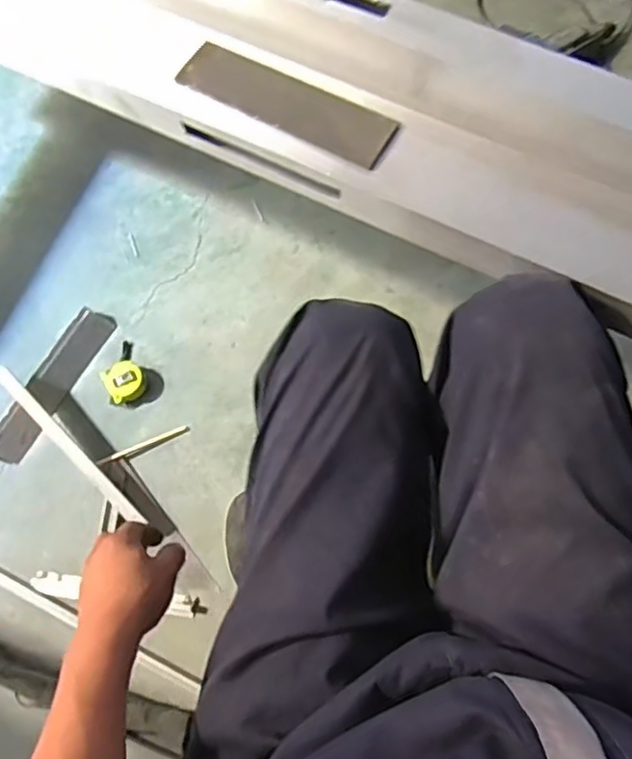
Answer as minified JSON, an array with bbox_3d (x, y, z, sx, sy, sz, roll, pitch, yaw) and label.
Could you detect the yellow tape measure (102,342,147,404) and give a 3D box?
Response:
[{"bbox_3d":[-0.323,-0.013,1.049,0.064,0.036,0.107,-21,71,-5],"label":"yellow tape measure"}]

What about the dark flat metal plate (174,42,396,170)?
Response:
[{"bbox_3d":[-0.030,-0.266,0.601,0.221,0.009,0.051,29,82,14],"label":"dark flat metal plate"}]

